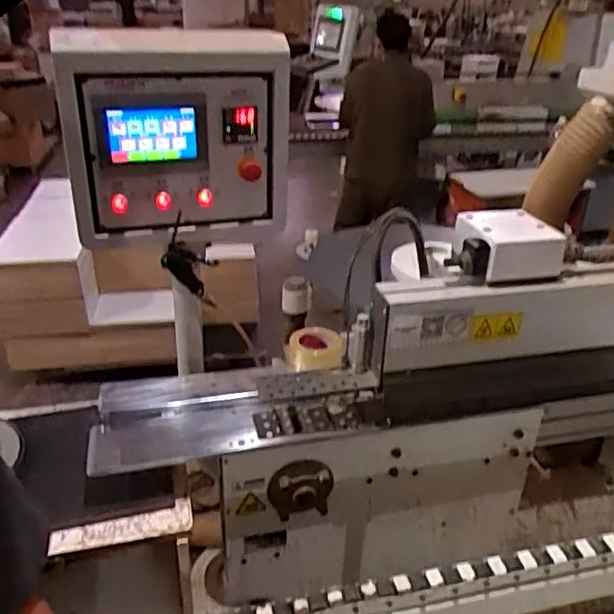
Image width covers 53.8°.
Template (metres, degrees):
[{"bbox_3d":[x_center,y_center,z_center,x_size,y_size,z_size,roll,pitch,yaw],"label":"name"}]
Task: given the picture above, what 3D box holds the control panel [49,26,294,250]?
[{"bbox_3d":[-0.261,-0.354,1.262,0.467,0.392,0.179,-7,30,-15],"label":"control panel"}]

